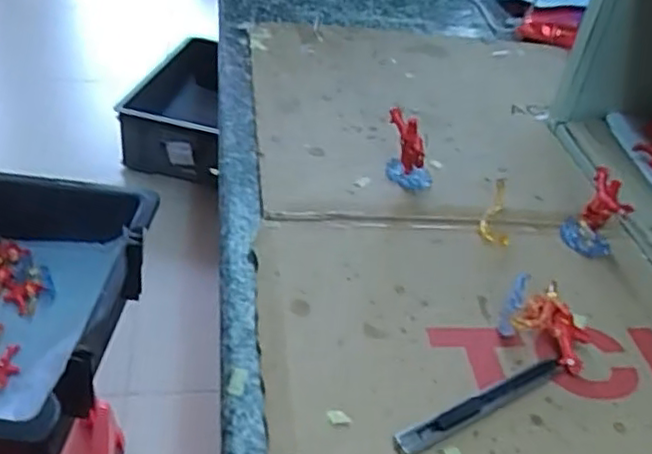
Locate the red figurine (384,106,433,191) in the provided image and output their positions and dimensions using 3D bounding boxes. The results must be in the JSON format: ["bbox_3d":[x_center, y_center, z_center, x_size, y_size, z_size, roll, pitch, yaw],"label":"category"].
[{"bbox_3d":[0.062,-0.055,0.480,0.037,0.052,0.038,10,39,4],"label":"red figurine"}]

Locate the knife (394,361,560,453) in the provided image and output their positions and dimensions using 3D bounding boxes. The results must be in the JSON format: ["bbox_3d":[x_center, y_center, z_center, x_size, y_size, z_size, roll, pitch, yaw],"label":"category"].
[{"bbox_3d":[0.082,0.091,0.340,0.113,0.007,0.010,-18,45,-28],"label":"knife"}]

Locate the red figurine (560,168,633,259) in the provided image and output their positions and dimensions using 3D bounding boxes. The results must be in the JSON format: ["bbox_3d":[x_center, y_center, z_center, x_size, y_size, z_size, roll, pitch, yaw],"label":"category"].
[{"bbox_3d":[0.187,-0.009,0.447,0.035,0.042,0.039,31,44,27],"label":"red figurine"}]

